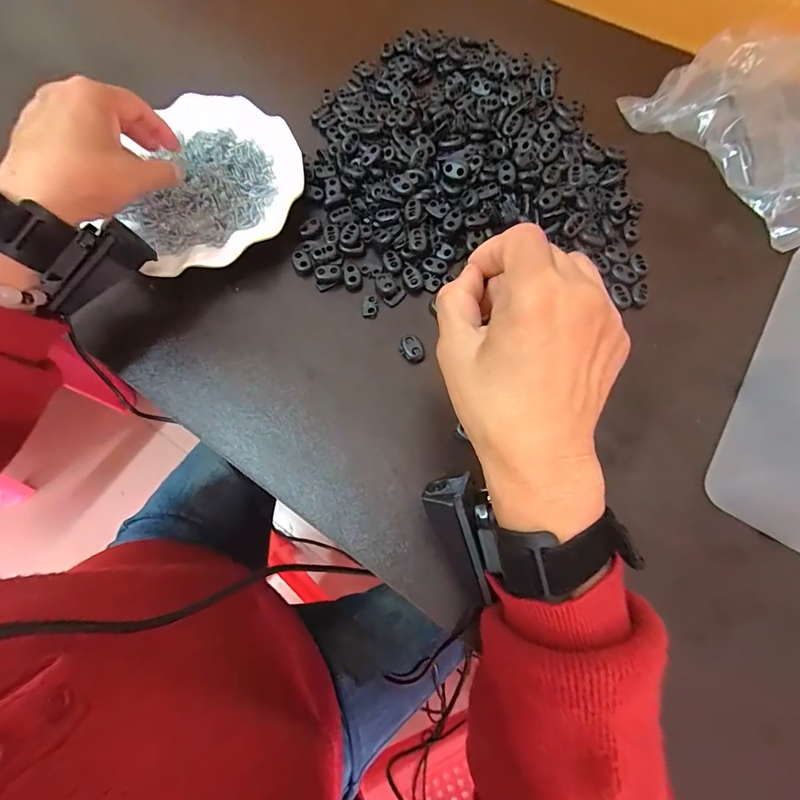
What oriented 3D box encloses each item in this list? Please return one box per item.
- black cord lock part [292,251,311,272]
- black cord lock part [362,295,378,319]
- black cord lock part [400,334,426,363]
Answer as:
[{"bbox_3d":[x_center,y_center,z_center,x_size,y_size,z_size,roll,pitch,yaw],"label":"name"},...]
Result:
[{"bbox_3d":[-0.080,-0.113,0.347,0.013,0.004,0.017,-19,71,-8],"label":"black cord lock part"},{"bbox_3d":[-0.023,-0.074,0.336,0.011,0.004,0.019,6,70,1],"label":"black cord lock part"},{"bbox_3d":[0.009,-0.038,0.322,0.016,0.005,0.022,-24,72,-9],"label":"black cord lock part"}]

